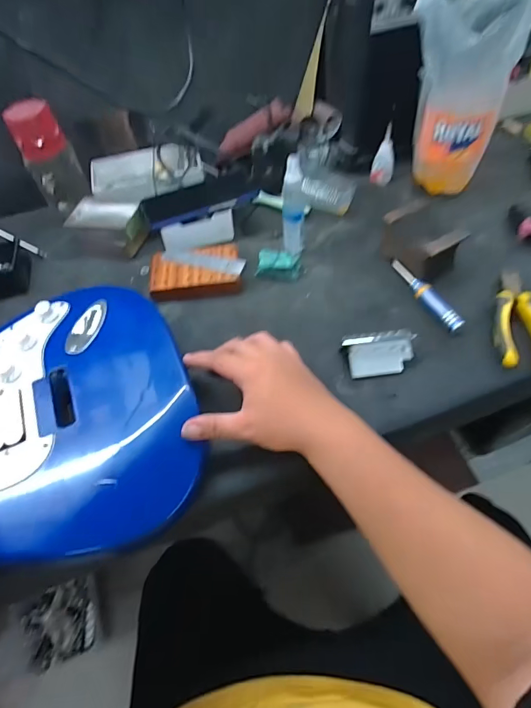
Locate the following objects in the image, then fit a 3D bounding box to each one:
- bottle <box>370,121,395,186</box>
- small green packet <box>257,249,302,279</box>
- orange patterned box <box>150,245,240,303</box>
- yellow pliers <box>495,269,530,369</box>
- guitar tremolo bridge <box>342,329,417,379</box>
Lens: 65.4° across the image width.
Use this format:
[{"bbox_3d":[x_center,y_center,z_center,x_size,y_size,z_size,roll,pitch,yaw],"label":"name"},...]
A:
[{"bbox_3d":[0.192,-0.320,0.672,0.035,0.090,0.019,19,58,18],"label":"bottle"},{"bbox_3d":[0.019,-0.125,0.578,0.057,0.022,0.034,6,55,9],"label":"small green packet"},{"bbox_3d":[-0.097,-0.114,0.580,0.121,0.025,0.073,-8,54,-1],"label":"orange patterned box"},{"bbox_3d":[0.304,-0.048,0.499,0.055,0.018,0.148,7,55,10],"label":"yellow pliers"},{"bbox_3d":[0.130,-0.003,0.472,0.076,0.039,0.039,-8,54,-1],"label":"guitar tremolo bridge"}]

